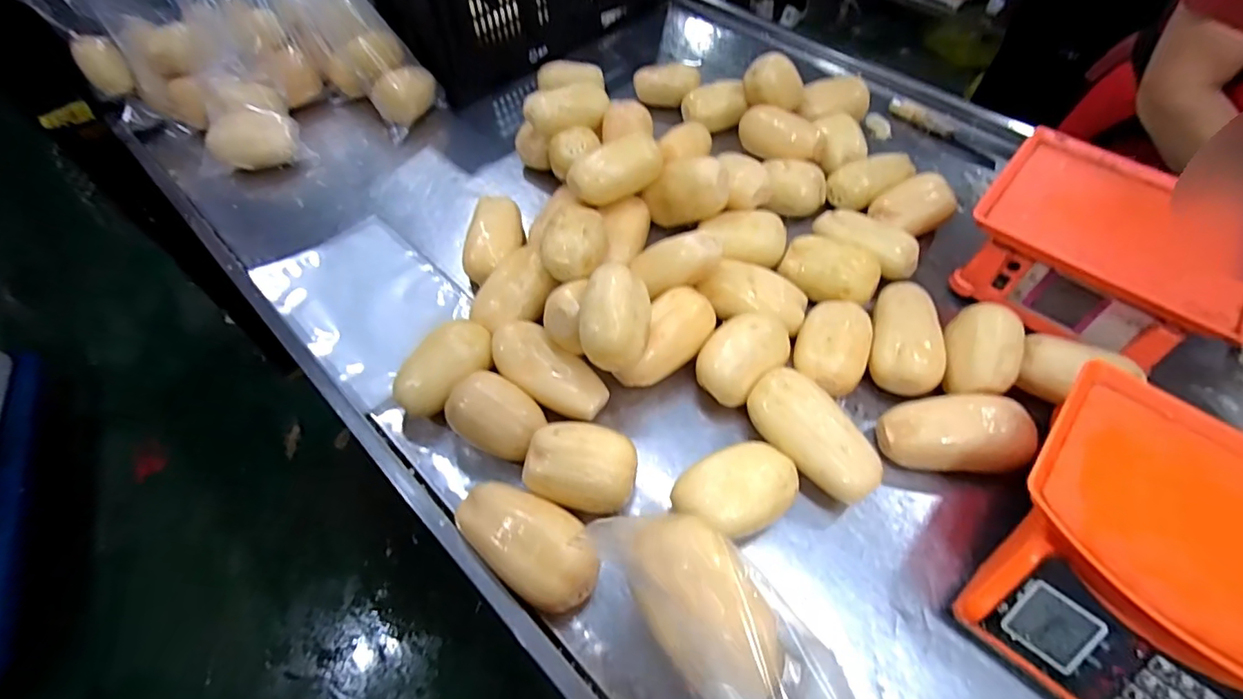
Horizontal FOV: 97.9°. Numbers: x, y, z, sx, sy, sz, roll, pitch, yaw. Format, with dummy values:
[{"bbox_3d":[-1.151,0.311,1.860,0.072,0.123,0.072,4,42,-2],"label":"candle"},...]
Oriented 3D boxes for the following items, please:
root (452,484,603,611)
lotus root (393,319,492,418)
[{"bbox_3d":[-0.093,0.192,0.549,0.156,0.058,0.085,35,64,21],"label":"root"},{"bbox_3d":[-0.214,0.025,0.661,0.084,0.064,0.130,38,65,22],"label":"lotus root"}]

